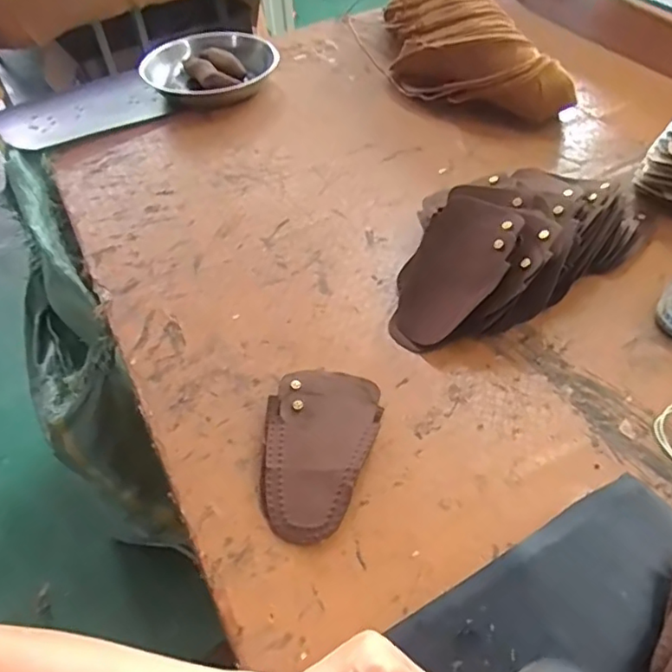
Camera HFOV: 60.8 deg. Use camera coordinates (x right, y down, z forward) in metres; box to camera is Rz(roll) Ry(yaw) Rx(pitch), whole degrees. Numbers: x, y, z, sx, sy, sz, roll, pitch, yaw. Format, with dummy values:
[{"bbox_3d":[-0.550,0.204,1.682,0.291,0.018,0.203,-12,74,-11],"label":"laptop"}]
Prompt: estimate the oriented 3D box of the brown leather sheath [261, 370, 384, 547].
[{"bbox_3d":[-0.011,0.087,0.463,0.091,0.016,0.154,0,50,2],"label":"brown leather sheath"}]

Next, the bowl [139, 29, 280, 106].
[{"bbox_3d":[-0.195,-0.413,0.896,0.210,0.055,0.183,-10,50,-6],"label":"bowl"}]

